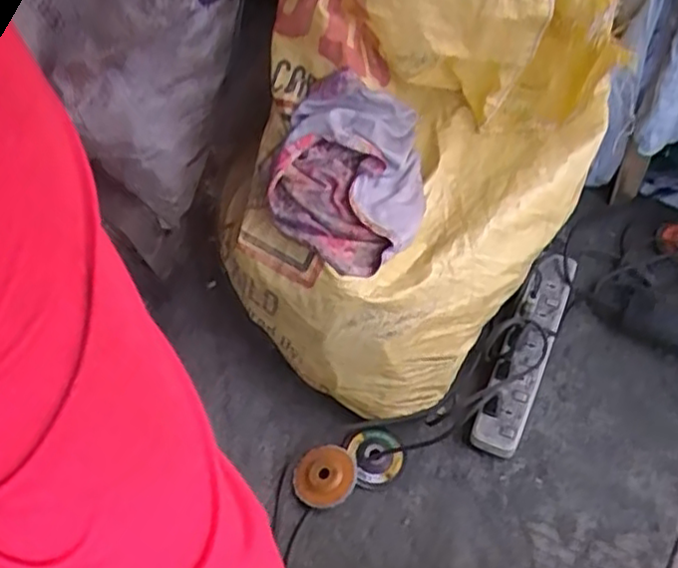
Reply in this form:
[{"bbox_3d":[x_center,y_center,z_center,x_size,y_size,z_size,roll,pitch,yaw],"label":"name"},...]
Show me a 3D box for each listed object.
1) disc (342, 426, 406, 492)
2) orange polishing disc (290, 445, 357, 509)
[{"bbox_3d":[0.051,0.232,0.945,0.073,0.017,0.085,-19,60,-6],"label":"disc"},{"bbox_3d":[-0.019,0.256,0.935,0.081,0.015,0.083,-1,55,2],"label":"orange polishing disc"}]

